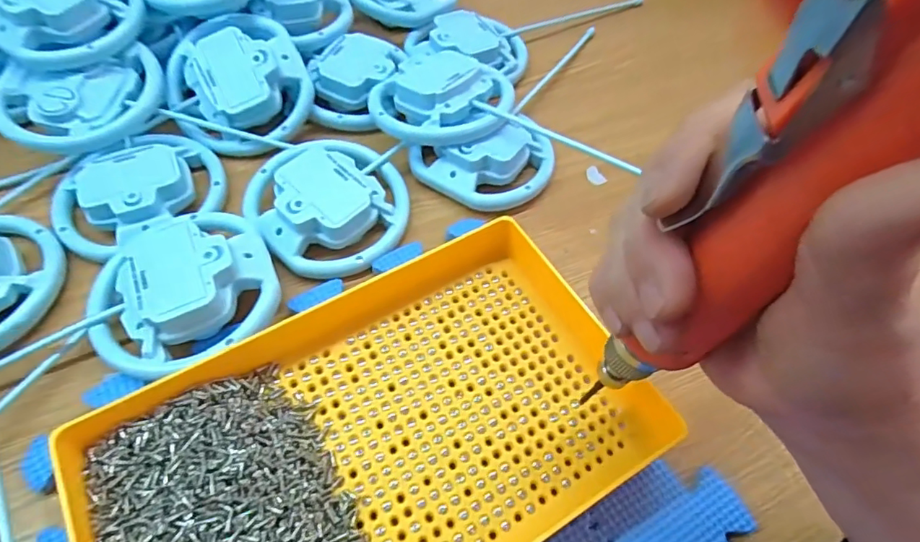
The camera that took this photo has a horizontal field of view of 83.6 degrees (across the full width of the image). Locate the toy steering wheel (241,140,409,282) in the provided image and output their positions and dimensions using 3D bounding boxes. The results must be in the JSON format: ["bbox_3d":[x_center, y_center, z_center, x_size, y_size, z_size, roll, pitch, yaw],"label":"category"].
[{"bbox_3d":[-0.086,-0.050,0.336,0.096,0.026,0.105,2,57,-2],"label":"toy steering wheel"}]

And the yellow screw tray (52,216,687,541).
[{"bbox_3d":[-0.035,0.074,0.250,0.251,0.041,0.159,-27,60,-17],"label":"yellow screw tray"}]

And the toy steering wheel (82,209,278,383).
[{"bbox_3d":[-0.157,0.009,0.291,0.104,0.035,0.100,0,56,0],"label":"toy steering wheel"}]

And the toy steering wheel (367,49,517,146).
[{"bbox_3d":[-0.012,-0.125,0.371,0.100,0.031,0.088,-18,58,-11],"label":"toy steering wheel"}]

